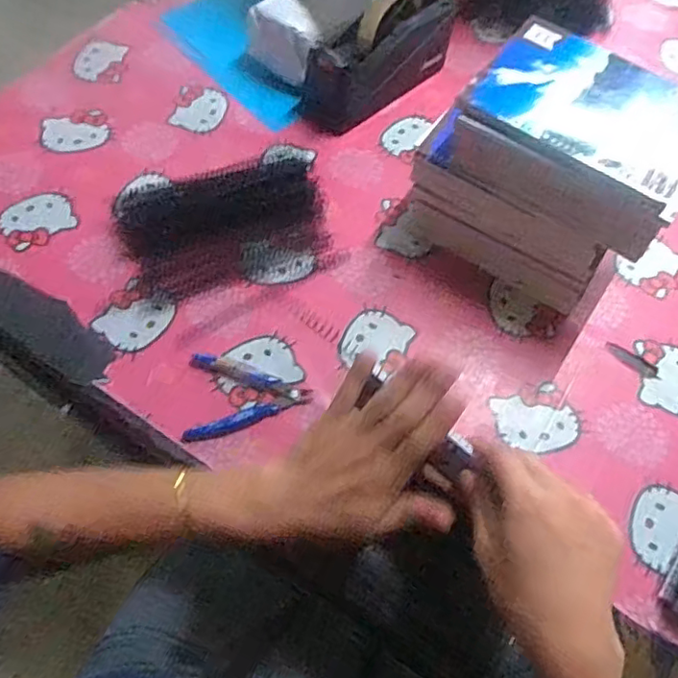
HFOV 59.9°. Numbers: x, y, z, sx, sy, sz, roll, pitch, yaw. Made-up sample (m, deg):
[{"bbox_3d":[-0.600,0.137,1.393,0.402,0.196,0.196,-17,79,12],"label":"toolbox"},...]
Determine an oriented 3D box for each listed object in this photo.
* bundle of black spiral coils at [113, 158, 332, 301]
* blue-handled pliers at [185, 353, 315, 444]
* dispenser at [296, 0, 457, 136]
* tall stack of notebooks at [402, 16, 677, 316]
[{"bbox_3d":[-0.126,-0.132,0.662,0.223,0.026,0.141,-16,65,-11],"label":"bundle of black spiral coils"},{"bbox_3d":[-0.086,0.052,0.563,0.114,0.009,0.084,-3,63,-4],"label":"blue-handled pliers"},{"bbox_3d":[0.049,-0.352,0.721,0.208,0.108,0.070,-37,71,-19],"label":"dispenser"},{"bbox_3d":[0.208,-0.168,0.596,0.222,0.184,0.153,32,66,13],"label":"tall stack of notebooks"}]

